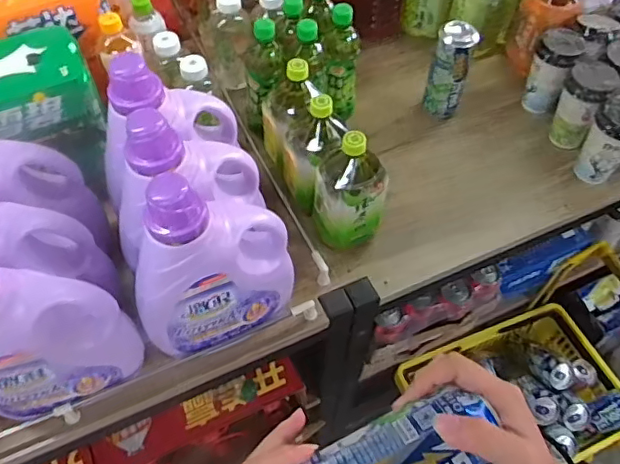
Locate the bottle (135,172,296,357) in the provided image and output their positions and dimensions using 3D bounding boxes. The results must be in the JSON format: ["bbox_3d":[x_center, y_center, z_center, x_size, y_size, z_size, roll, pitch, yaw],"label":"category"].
[{"bbox_3d":[-0.113,0.037,0.661,0.191,0.259,0.079,-25,60,-17],"label":"bottle"}]

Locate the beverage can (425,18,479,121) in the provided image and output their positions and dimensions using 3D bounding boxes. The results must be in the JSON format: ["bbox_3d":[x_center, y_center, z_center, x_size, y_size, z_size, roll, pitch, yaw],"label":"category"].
[{"bbox_3d":[0.242,-0.271,0.990,0.063,0.193,0.051,19,58,11],"label":"beverage can"}]

